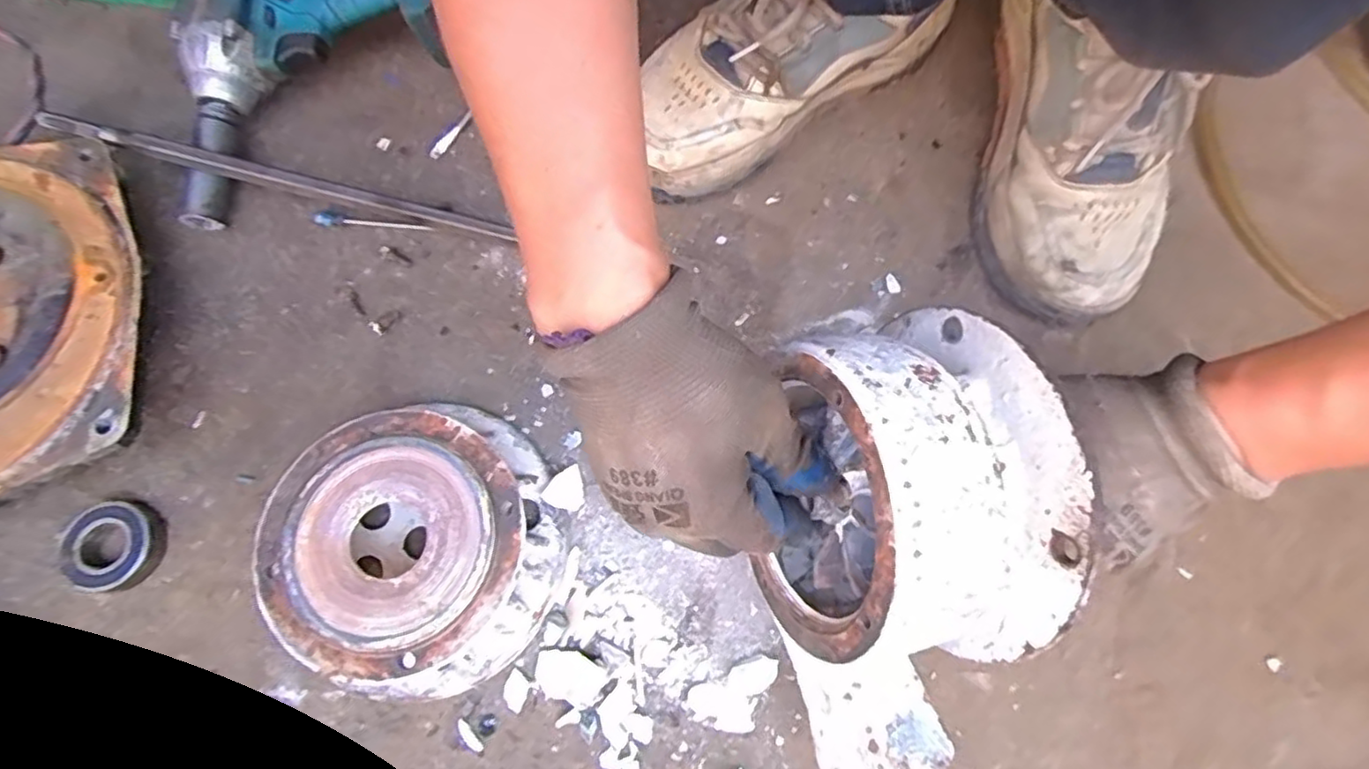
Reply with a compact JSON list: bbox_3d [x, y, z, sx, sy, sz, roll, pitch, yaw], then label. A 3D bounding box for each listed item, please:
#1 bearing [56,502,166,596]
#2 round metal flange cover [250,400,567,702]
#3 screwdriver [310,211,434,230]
[{"bbox_3d":[-0.343,0.095,0.396,0.059,0.018,0.050,27,75,8],"label":"bearing"},{"bbox_3d":[-0.146,0.089,0.375,0.148,0.056,0.148,0,73,1],"label":"round metal flange cover"},{"bbox_3d":[-0.217,-0.112,0.460,0.080,0.010,0.009,4,73,2],"label":"screwdriver"}]

